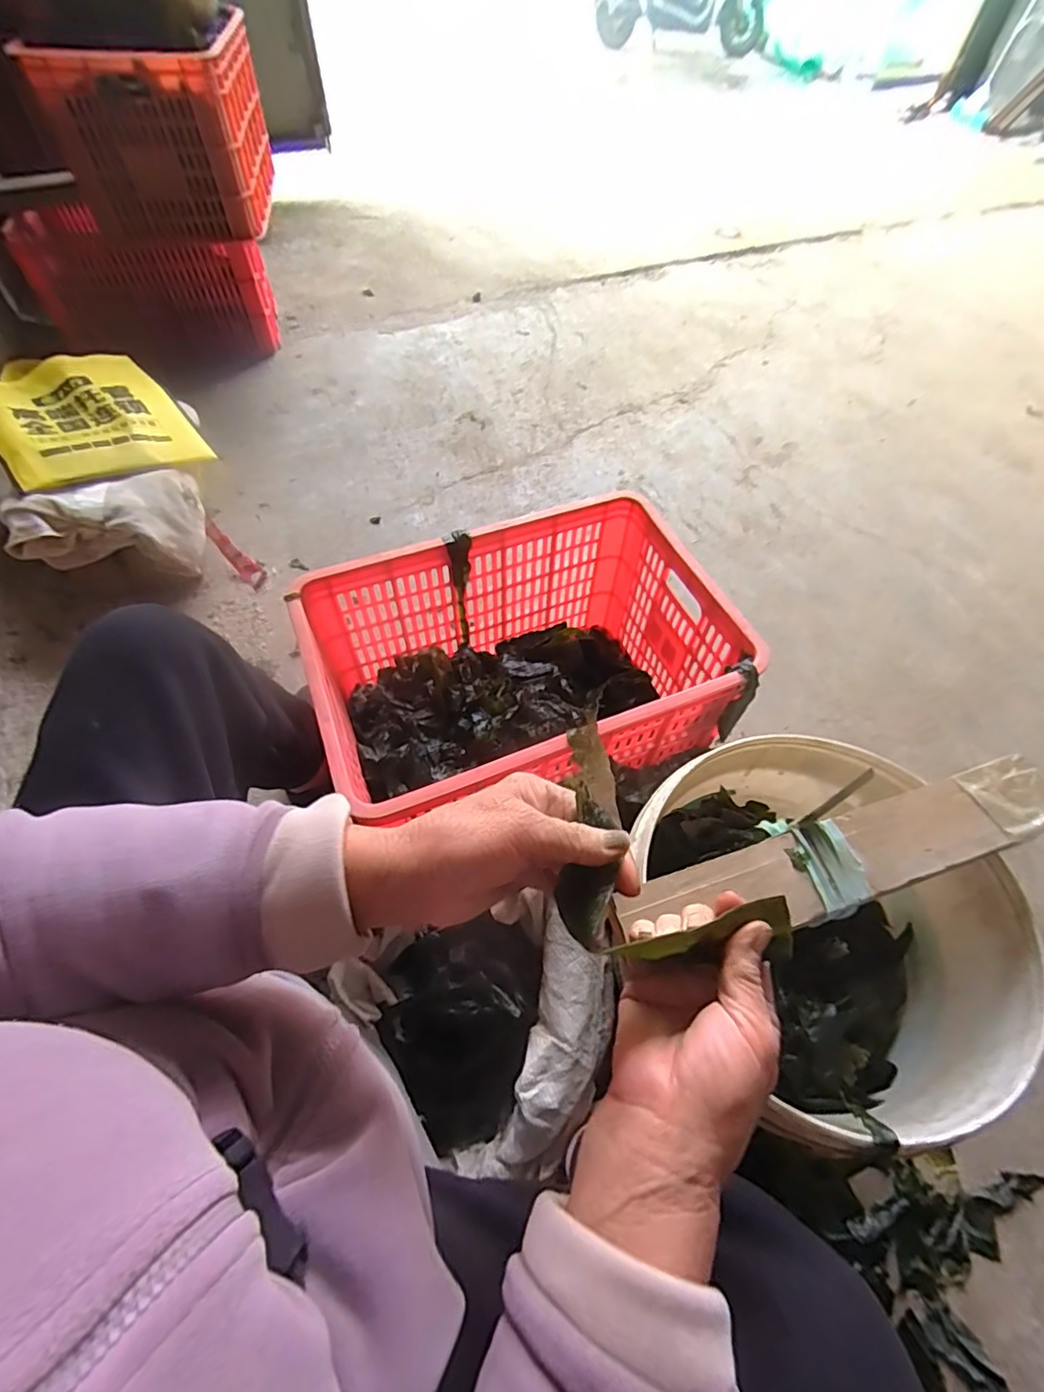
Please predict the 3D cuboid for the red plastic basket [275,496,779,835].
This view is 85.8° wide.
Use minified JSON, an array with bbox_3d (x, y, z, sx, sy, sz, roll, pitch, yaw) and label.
[{"bbox_3d":[-0.003,-0.025,0.786,0.499,0.251,0.338,-18,60,-13],"label":"red plastic basket"}]

